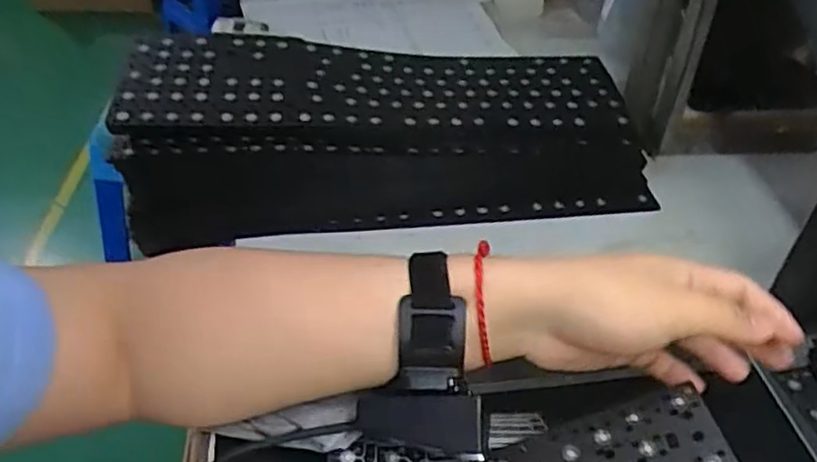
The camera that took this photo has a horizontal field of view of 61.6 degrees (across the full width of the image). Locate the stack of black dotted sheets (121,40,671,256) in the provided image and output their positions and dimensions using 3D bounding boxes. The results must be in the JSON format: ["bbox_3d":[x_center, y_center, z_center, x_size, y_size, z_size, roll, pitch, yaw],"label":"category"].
[{"bbox_3d":[-0.021,-0.093,0.583,0.434,0.049,0.192,-4,69,-8],"label":"stack of black dotted sheets"}]

